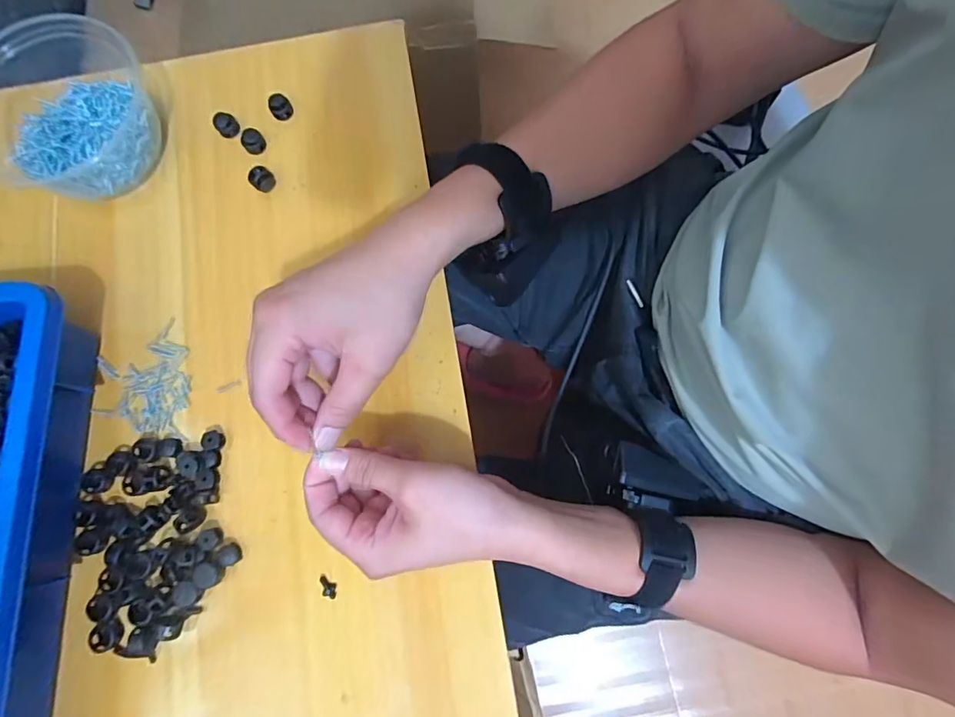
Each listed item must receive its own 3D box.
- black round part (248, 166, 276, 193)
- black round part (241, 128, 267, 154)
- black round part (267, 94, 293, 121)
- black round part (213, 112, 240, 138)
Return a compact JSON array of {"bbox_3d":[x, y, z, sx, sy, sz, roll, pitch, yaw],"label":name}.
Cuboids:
[{"bbox_3d":[-0.166,-0.138,0.373,0.013,0.015,0.016,42,81,10],"label":"black round part"},{"bbox_3d":[-0.176,-0.171,0.381,0.018,0.011,0.015,-33,78,-6],"label":"black round part"},{"bbox_3d":[-0.158,-0.201,0.388,0.017,0.011,0.017,0,77,1],"label":"black round part"},{"bbox_3d":[-0.200,-0.186,0.385,0.016,0.009,0.019,-33,78,-6],"label":"black round part"}]

